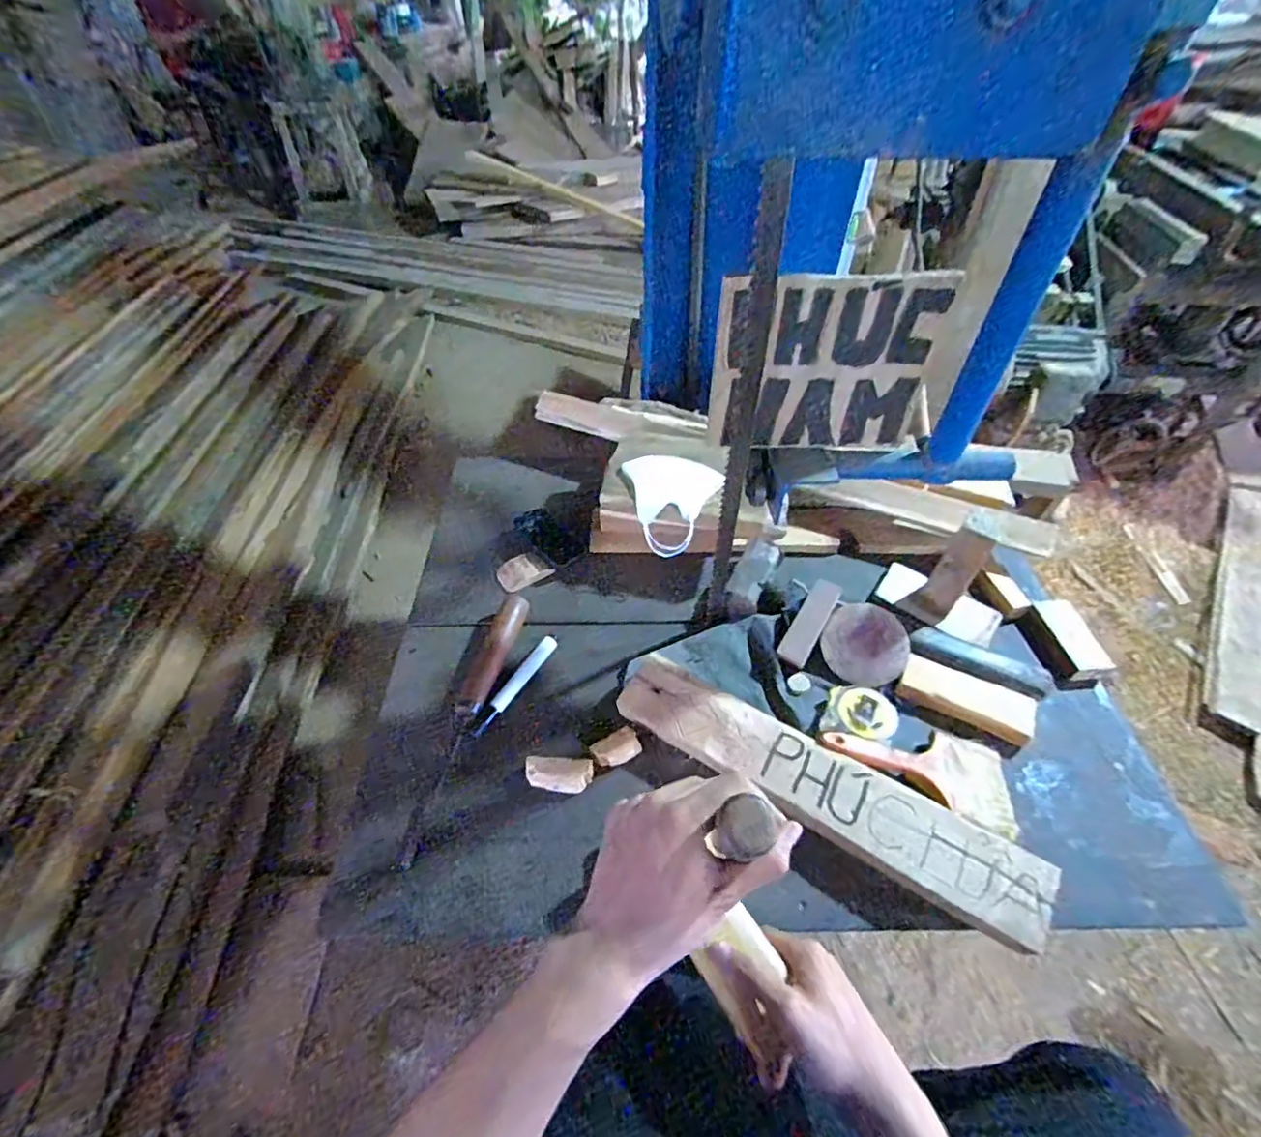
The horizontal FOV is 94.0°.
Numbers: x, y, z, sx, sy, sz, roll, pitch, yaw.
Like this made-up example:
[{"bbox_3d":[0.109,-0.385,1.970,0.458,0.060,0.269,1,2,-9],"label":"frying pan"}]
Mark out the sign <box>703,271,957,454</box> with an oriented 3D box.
[{"bbox_3d":[0.162,-0.164,0.487,0.179,0.148,0.012,0,42,2],"label":"sign"}]

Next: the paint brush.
[{"bbox_3d":[0.279,0.192,0.566,0.190,0.011,0.088,16,49,-3],"label":"paint brush"}]

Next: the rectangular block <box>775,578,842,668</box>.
[{"bbox_3d":[0.197,0.059,0.644,0.031,0.017,0.101,27,77,23],"label":"rectangular block"}]

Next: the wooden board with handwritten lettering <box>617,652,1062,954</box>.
[{"bbox_3d":[0.170,0.199,0.546,0.392,0.030,0.077,24,53,21],"label":"wooden board with handwritten lettering"}]

